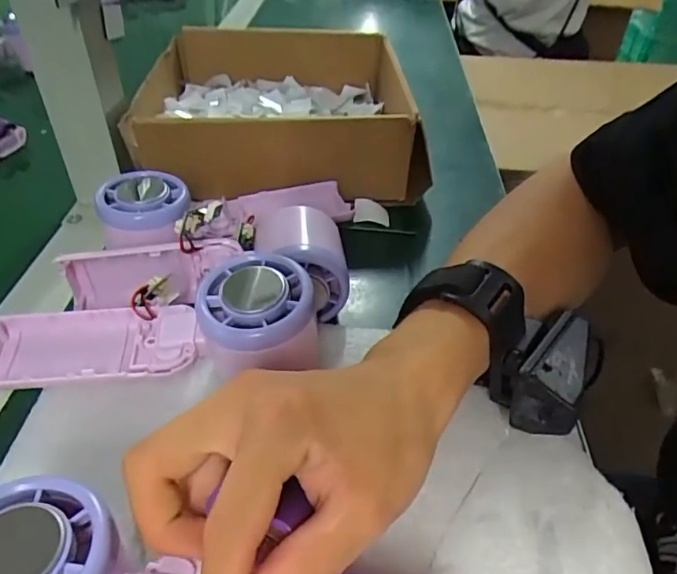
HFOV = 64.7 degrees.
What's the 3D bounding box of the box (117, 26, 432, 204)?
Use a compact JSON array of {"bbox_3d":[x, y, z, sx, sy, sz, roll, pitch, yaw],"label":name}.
[{"bbox_3d":[-0.052,-0.173,0.493,0.220,0.075,0.274,-2,42,-6],"label":"box"}]

